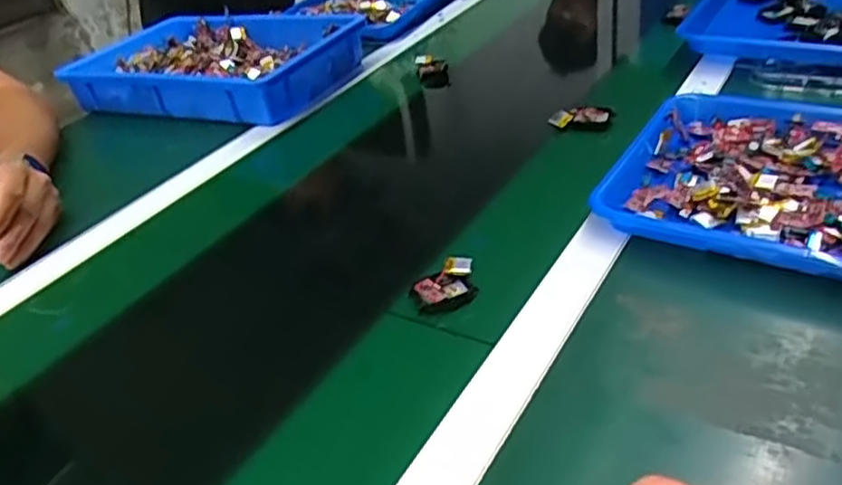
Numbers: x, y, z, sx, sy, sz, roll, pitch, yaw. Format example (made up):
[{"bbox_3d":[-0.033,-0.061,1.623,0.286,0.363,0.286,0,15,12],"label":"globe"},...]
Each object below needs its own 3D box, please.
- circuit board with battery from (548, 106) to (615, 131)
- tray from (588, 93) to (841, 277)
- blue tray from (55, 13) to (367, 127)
[{"bbox_3d":[0.174,-0.135,0.773,0.065,0.021,0.022,4,34,20],"label":"circuit board with battery"},{"bbox_3d":[0.336,-0.052,0.582,0.330,0.040,0.251,18,41,28],"label":"tray"},{"bbox_3d":[-0.285,-0.256,0.997,0.358,0.063,0.248,9,36,26],"label":"blue tray"}]

